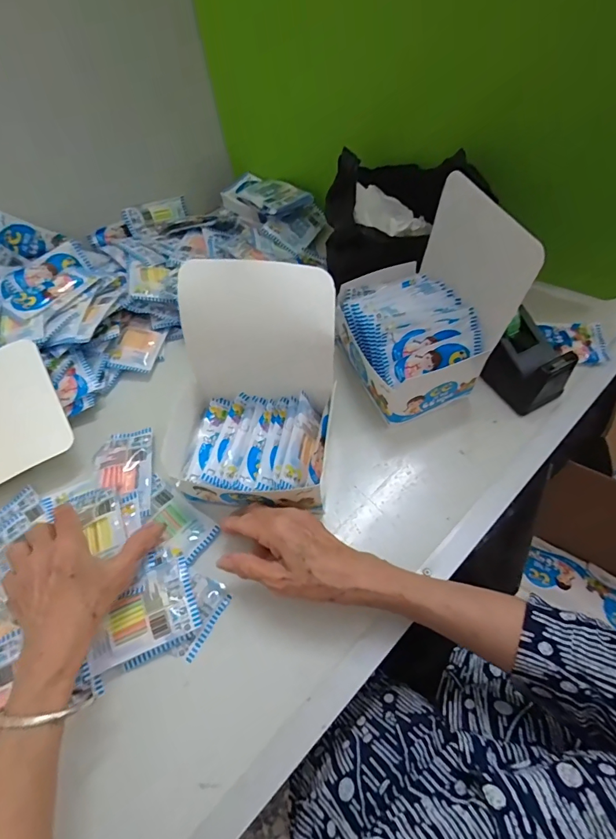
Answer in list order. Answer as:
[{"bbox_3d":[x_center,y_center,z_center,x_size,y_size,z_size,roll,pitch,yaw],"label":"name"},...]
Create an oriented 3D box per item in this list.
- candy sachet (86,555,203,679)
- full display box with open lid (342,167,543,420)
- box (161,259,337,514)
[{"bbox_3d":[-0.146,0.169,0.372,0.091,0.011,0.063,-22,63,-9],"label":"candy sachet"},{"bbox_3d":[0.109,-0.114,0.436,0.121,0.192,0.149,-21,59,-10],"label":"full display box with open lid"},{"bbox_3d":[-0.057,-0.021,0.403,0.163,0.168,0.174,-1,59,3],"label":"box"}]

